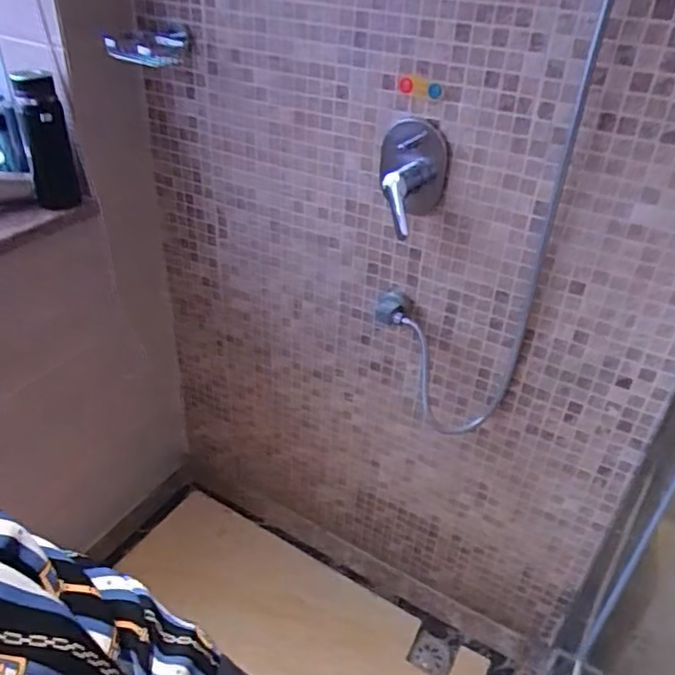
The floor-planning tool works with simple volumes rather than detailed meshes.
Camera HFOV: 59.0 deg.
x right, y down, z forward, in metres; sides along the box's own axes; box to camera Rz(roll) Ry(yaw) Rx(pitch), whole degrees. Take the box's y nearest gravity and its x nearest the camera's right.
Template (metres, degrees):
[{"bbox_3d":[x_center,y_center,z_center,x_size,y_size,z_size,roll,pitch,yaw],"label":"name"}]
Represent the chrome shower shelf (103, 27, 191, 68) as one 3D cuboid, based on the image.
[{"bbox_3d":[-0.296,-0.464,0.964,0.084,0.050,0.143,13,38,13],"label":"chrome shower shelf"}]

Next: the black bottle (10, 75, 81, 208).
[{"bbox_3d":[-0.480,-0.315,0.993,0.075,0.203,0.044,-17,41,-24],"label":"black bottle"}]

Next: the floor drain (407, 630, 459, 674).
[{"bbox_3d":[0.217,0.716,1.352,0.092,0.012,0.104,20,26,18],"label":"floor drain"}]

